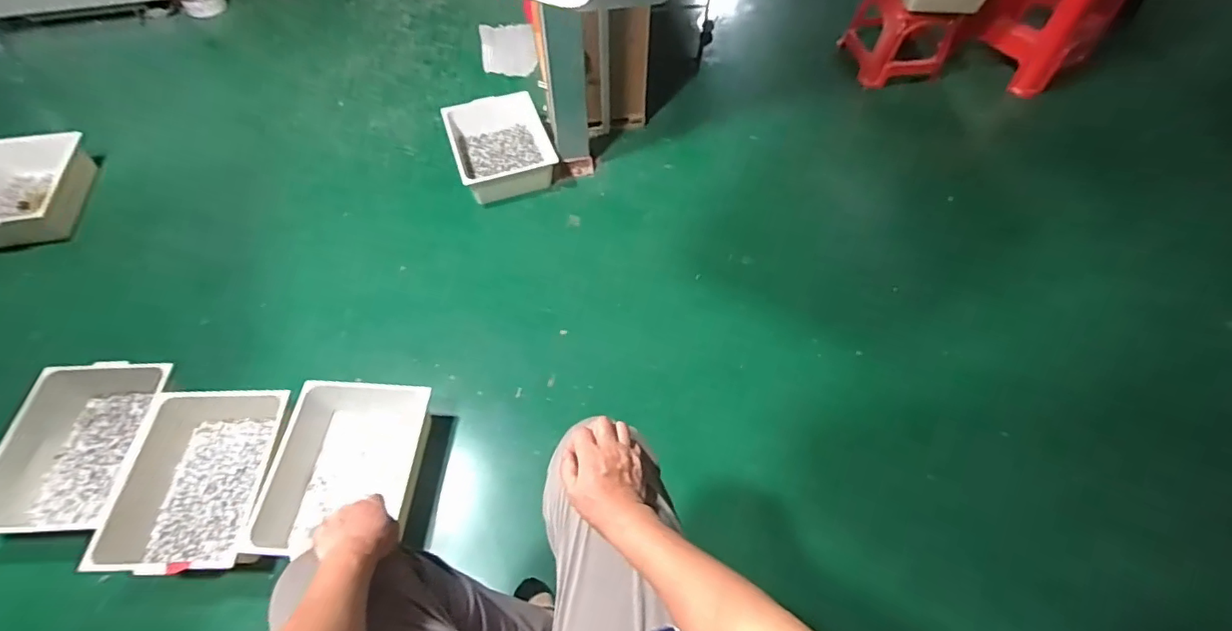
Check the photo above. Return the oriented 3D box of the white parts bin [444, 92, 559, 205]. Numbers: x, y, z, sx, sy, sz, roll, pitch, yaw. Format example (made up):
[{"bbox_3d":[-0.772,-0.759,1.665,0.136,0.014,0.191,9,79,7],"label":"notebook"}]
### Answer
[{"bbox_3d":[-0.364,-0.552,1.688,0.305,0.102,0.392,-17,59,-11],"label":"white parts bin"}]

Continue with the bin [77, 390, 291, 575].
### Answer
[{"bbox_3d":[-0.855,0.327,1.100,0.300,0.112,0.382,1,57,0],"label":"bin"}]

